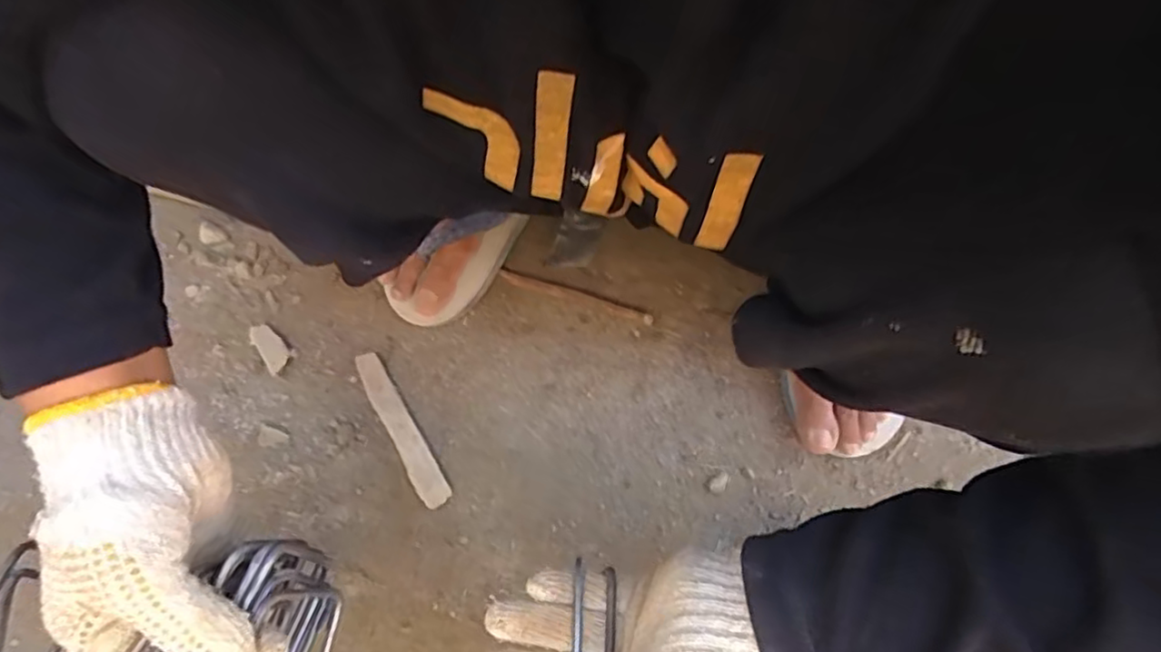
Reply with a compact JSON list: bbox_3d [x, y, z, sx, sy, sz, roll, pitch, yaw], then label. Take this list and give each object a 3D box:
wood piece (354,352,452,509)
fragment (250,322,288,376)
[{"bbox_3d":[-0.152,0.085,0.544,0.024,0.018,0.147,-31,73,-8],"label":"wood piece"},{"bbox_3d":[-0.276,0.017,0.572,0.022,0.012,0.052,-38,74,-10],"label":"fragment"}]

